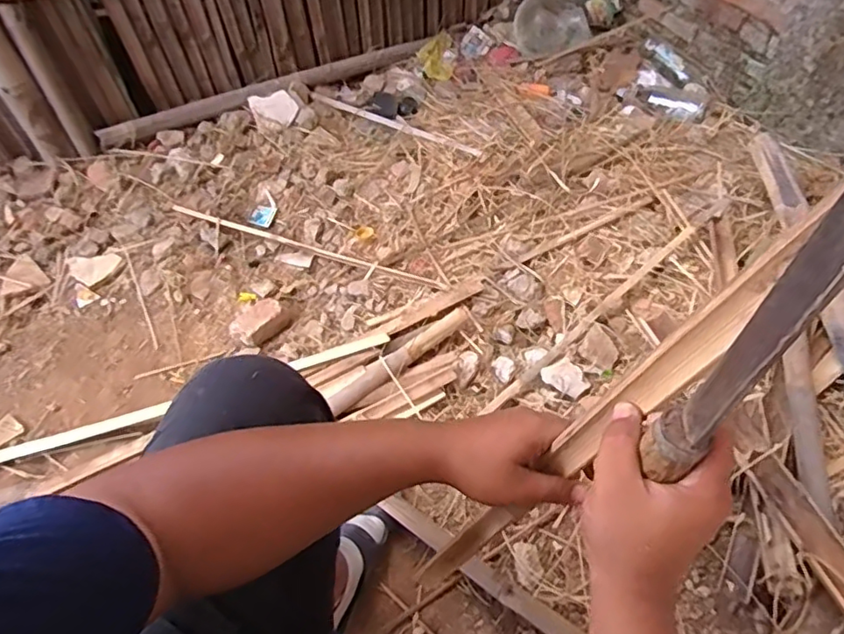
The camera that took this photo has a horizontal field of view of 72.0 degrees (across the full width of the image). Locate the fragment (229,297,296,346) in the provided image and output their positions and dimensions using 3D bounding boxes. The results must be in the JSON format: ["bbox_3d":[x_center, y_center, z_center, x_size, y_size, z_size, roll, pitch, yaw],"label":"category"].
[{"bbox_3d":[-0.308,0.006,1.107,0.077,0.044,0.115,32,66,22],"label":"fragment"}]

